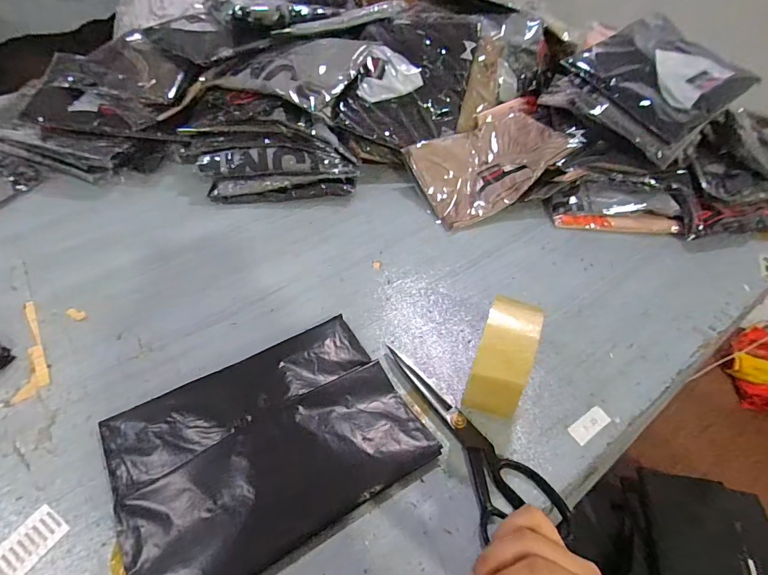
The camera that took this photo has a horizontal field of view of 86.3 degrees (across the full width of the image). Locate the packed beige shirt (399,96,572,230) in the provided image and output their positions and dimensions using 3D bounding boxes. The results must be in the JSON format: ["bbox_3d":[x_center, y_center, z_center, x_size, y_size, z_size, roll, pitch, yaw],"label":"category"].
[{"bbox_3d":[0.181,-0.223,0.703,0.268,0.084,0.191,-22,54,-18],"label":"packed beige shirt"}]

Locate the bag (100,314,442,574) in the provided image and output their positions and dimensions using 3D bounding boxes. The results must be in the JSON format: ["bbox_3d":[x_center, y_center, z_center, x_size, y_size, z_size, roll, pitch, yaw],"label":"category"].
[{"bbox_3d":[-0.113,0.151,0.403,0.276,0.027,0.190,-25,55,-20],"label":"bag"}]

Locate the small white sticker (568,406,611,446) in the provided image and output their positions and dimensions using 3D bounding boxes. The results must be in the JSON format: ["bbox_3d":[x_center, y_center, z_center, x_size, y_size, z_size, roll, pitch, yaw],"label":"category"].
[{"bbox_3d":[0.220,0.147,0.437,0.049,0.004,0.020,-27,61,-22],"label":"small white sticker"}]

